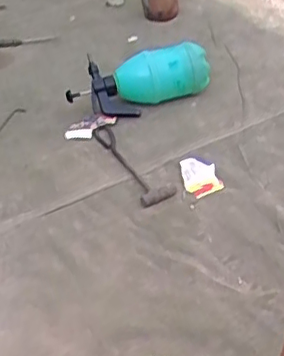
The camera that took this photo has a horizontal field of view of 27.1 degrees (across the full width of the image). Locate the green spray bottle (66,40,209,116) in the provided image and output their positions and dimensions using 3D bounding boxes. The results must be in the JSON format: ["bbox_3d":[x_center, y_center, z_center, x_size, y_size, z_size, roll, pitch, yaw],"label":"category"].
[{"bbox_3d":[-0.005,-0.207,1.238,0.297,0.112,0.096,-16,39,-15],"label":"green spray bottle"}]

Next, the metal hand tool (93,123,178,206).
[{"bbox_3d":[-0.026,-0.028,1.165,0.075,0.026,0.242,-24,54,-24],"label":"metal hand tool"}]

